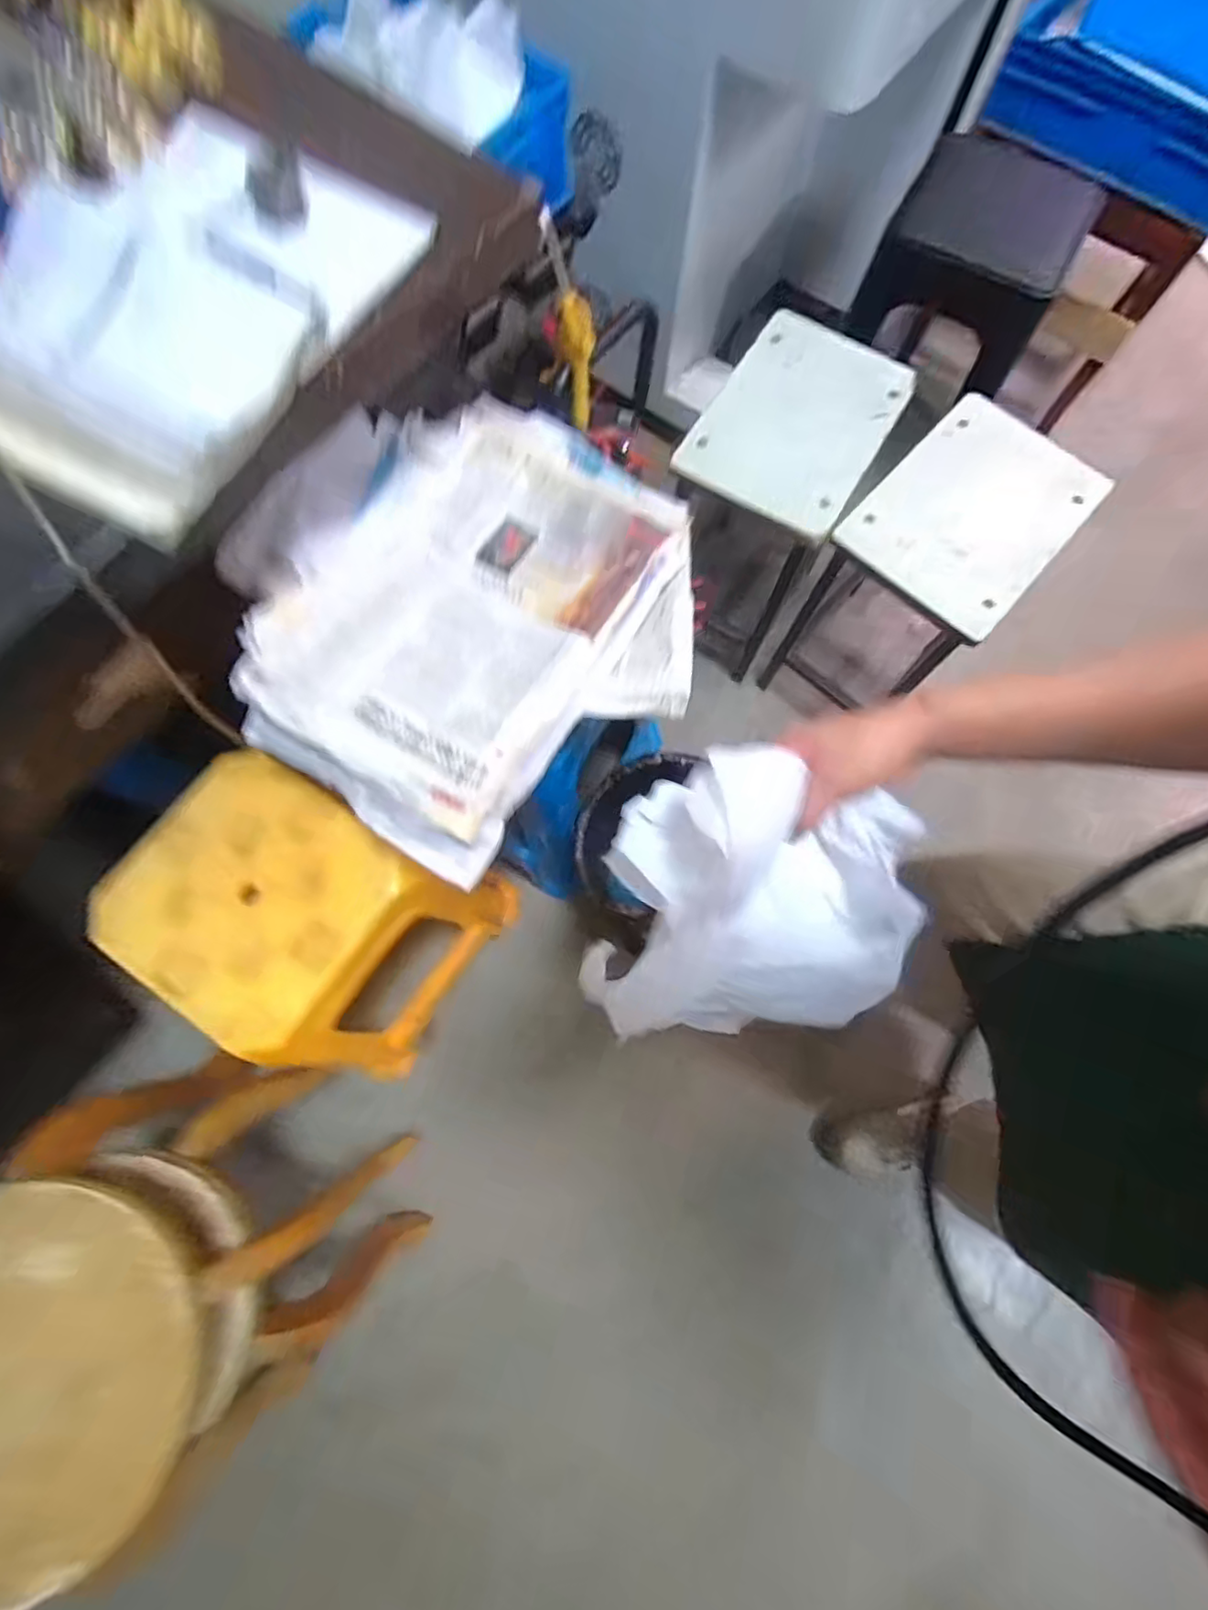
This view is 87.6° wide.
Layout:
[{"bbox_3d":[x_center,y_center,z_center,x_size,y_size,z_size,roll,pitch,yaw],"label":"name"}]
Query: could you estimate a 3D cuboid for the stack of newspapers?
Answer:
[{"bbox_3d":[-0.112,-0.194,0.637,0.375,0.057,0.464,38,78,9],"label":"stack of newspapers"}]

